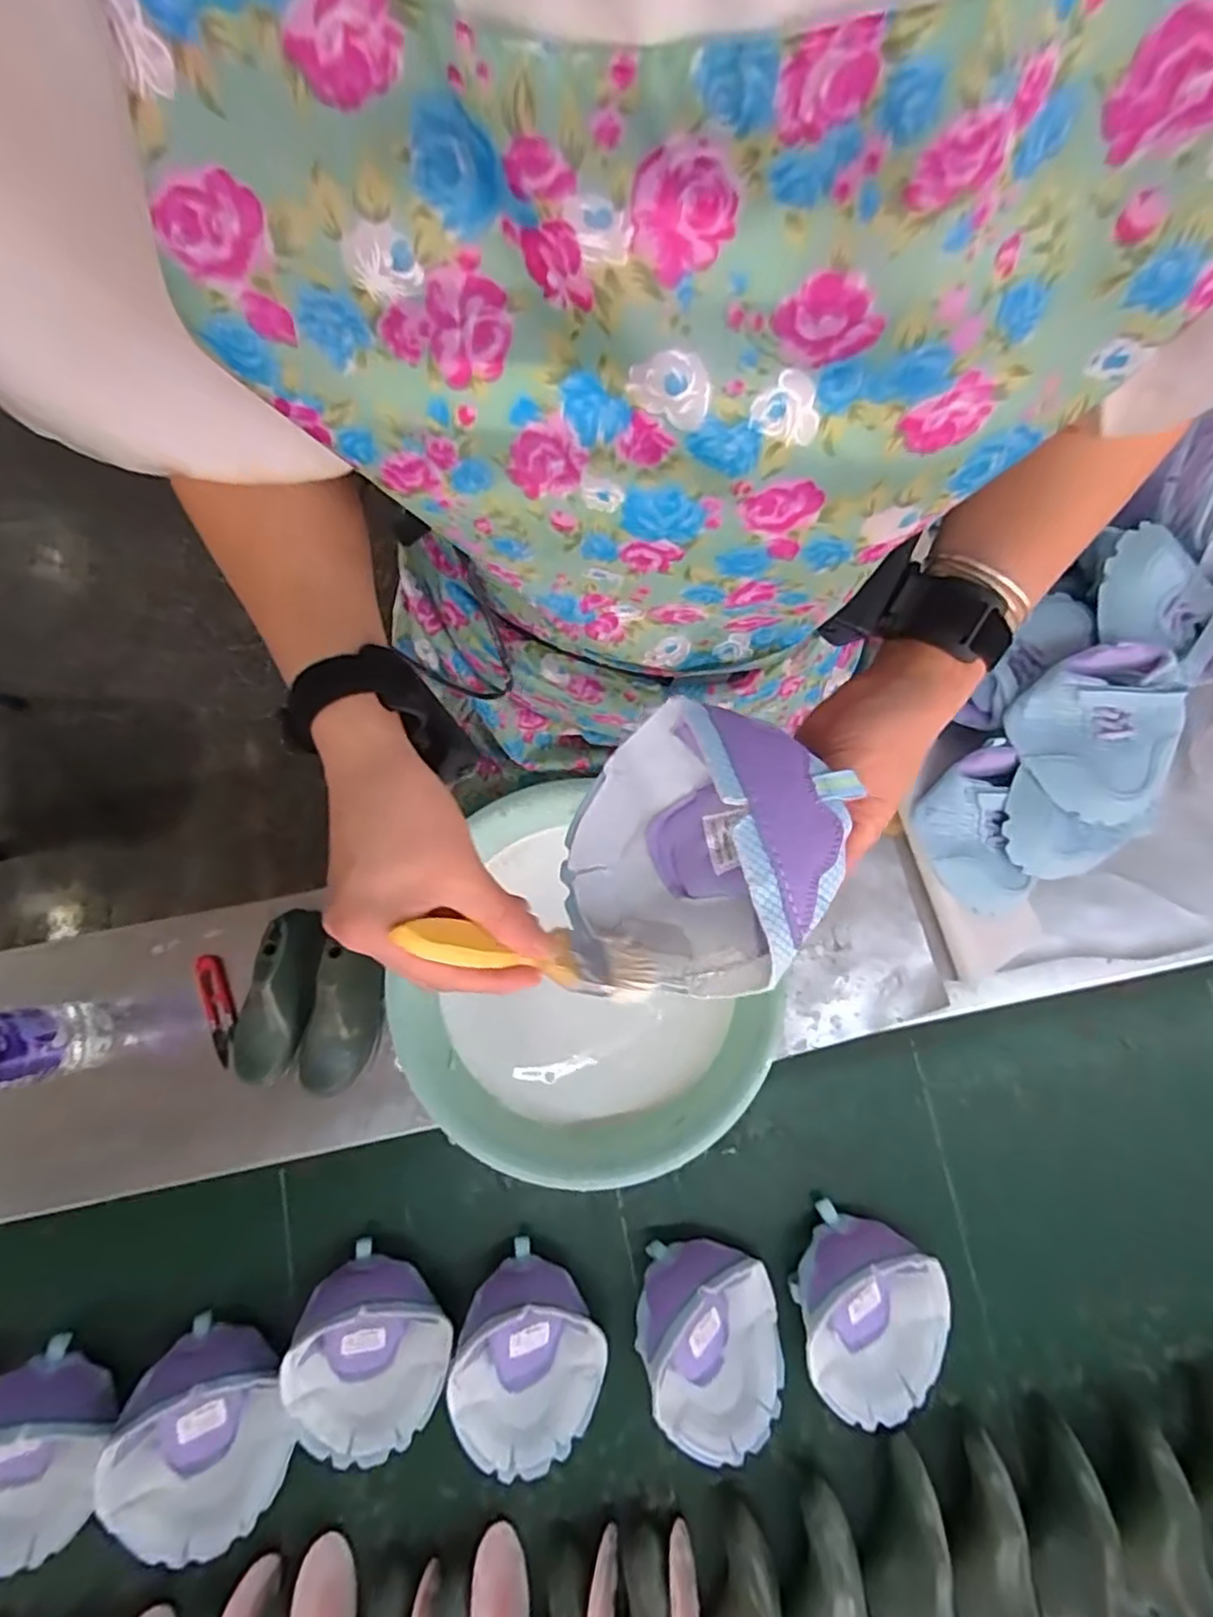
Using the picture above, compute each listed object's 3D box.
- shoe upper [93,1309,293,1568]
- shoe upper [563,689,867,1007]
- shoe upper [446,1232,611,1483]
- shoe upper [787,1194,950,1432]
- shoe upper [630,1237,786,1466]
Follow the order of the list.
[{"bbox_3d":[-0.330,0.525,0.553,0.120,0.071,0.165,9,78,3],"label":"shoe upper"},{"bbox_3d":[0.041,0.027,0.352,0.150,0.080,0.150,9,110,27],"label":"shoe upper"},{"bbox_3d":[-0.064,0.471,0.571,0.124,0.070,0.165,15,79,5],"label":"shoe upper"},{"bbox_3d":[0.229,0.444,0.581,0.137,0.069,0.151,19,79,5],"label":"shoe upper"},{"bbox_3d":[0.093,0.458,0.572,0.116,0.078,0.166,-17,78,-2],"label":"shoe upper"}]

